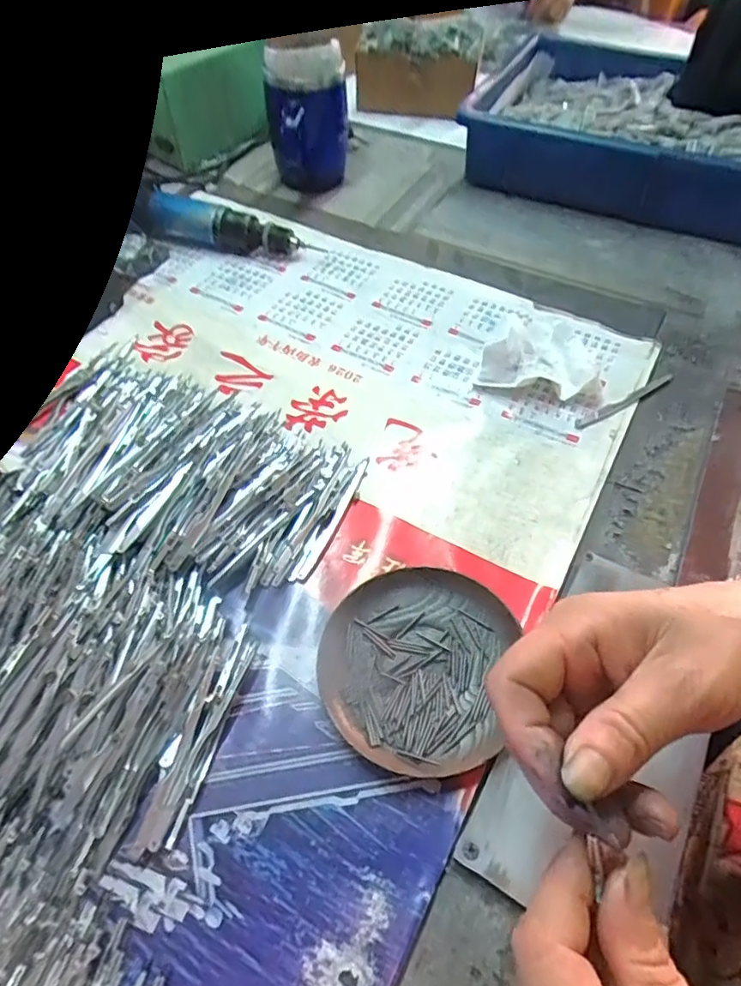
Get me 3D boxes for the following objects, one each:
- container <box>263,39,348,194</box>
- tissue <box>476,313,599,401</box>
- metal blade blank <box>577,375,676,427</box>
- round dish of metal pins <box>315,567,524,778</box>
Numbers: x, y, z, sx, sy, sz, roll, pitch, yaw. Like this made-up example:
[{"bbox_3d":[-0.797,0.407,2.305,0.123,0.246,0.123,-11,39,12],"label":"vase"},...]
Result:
[{"bbox_3d":[-0.069,-0.404,0.608,0.089,0.125,0.088,-6,55,-4],"label":"container"},{"bbox_3d":[0.150,-0.128,0.463,0.086,0.034,0.104,19,57,14],"label":"tissue"},{"bbox_3d":[0.208,-0.075,0.439,0.103,0.004,0.012,-25,58,-17],"label":"metal blade blank"},{"bbox_3d":[0.024,0.099,0.318,0.102,0.016,0.113,11,55,8],"label":"round dish of metal pins"}]

